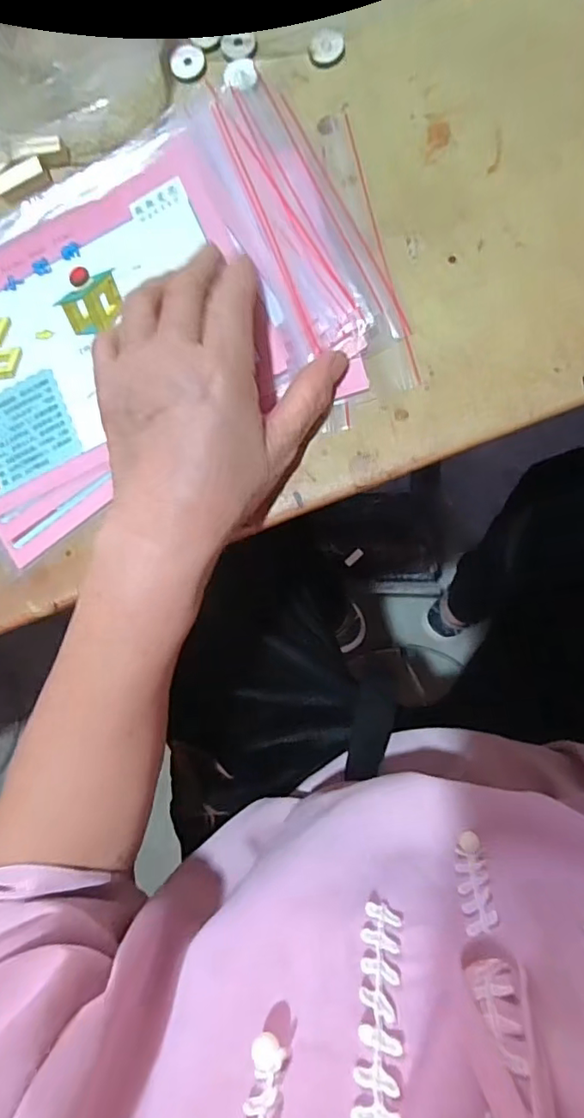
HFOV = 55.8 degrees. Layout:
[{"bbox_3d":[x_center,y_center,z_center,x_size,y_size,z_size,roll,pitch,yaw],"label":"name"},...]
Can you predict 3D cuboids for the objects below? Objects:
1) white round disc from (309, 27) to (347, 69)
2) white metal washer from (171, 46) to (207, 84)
[{"bbox_3d":[0.019,-0.278,0.300,0.019,0.004,0.019,0,87,7],"label":"white round disc"},{"bbox_3d":[-0.058,-0.278,0.309,0.020,0.004,0.019,0,87,7],"label":"white metal washer"}]

